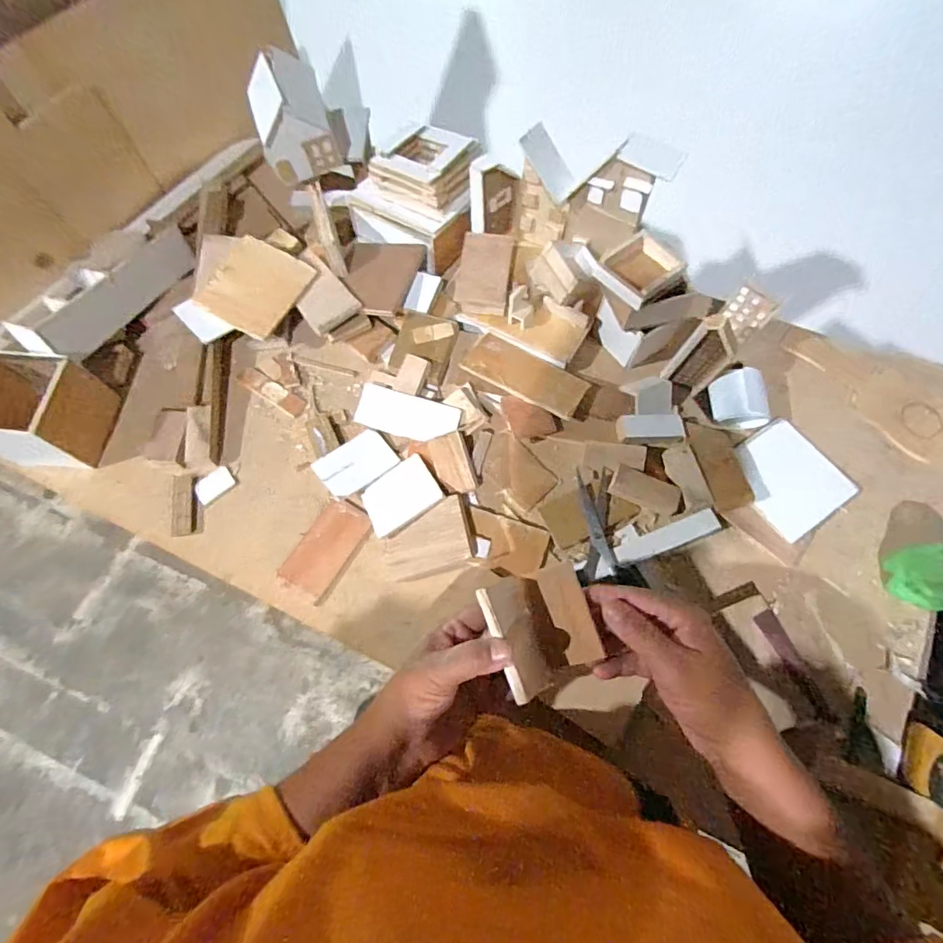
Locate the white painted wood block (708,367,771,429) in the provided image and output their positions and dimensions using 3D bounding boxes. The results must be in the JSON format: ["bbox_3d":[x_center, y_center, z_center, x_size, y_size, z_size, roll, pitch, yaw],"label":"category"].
[{"bbox_3d":[0.281,-0.076,0.513,0.054,0.044,0.052,-8,68,-2],"label":"white painted wood block"}]

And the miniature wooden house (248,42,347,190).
[{"bbox_3d":[-0.204,-0.398,0.552,0.083,0.084,0.091,-20,69,-5],"label":"miniature wooden house"}]

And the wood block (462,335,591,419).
[{"bbox_3d":[0.058,-0.104,0.537,0.133,0.012,0.058,31,68,7],"label":"wood block"}]

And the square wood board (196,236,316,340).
[{"bbox_3d":[-0.243,-0.209,0.553,0.088,0.007,0.104,30,77,-2],"label":"square wood board"}]

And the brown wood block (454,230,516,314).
[{"bbox_3d":[0.015,-0.229,0.551,0.057,0.017,0.095,7,68,5],"label":"brown wood block"}]

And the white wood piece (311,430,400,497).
[{"bbox_3d":[-0.119,-0.008,0.509,0.075,0.014,0.052,-36,71,-13],"label":"white wood piece"}]

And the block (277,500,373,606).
[{"bbox_3d":[-0.146,0.076,0.486,0.054,0.009,0.095,30,71,13],"label":"block"}]

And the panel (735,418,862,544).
[{"bbox_3d":[0.323,0.006,0.500,0.099,0.007,0.104,-31,70,-11],"label":"panel"}]

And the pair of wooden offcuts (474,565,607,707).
[{"bbox_3d":[0.051,0.113,0.352,0.072,0.046,0.076,-19,68,-6],"label":"pair of wooden offcuts"}]

